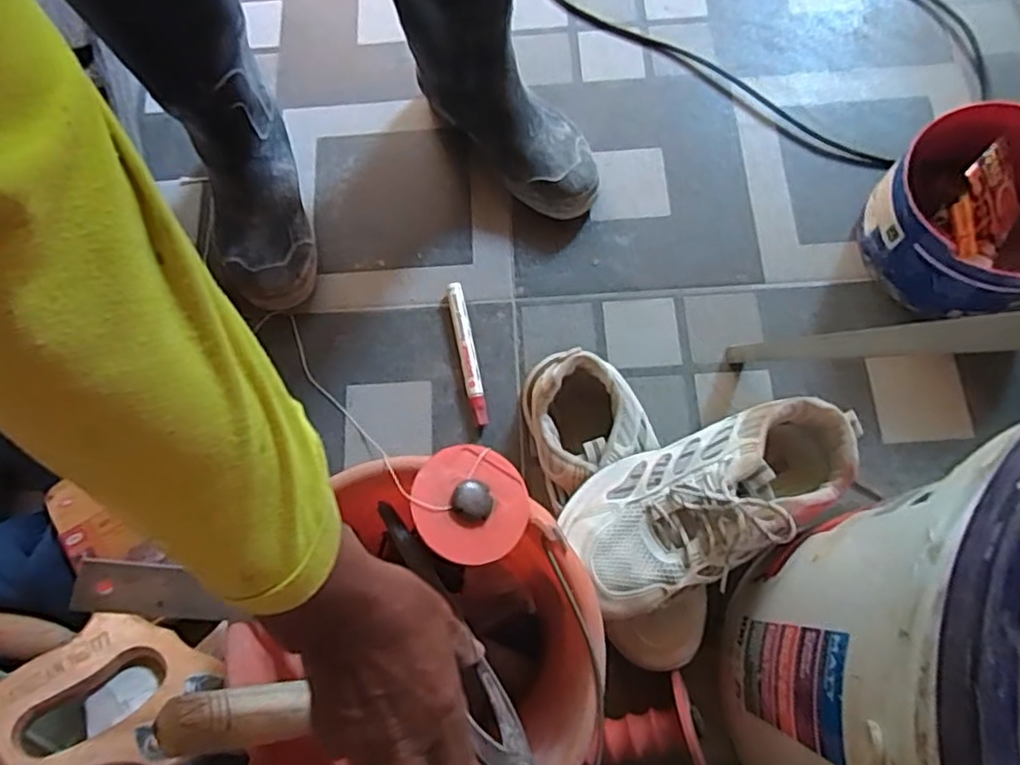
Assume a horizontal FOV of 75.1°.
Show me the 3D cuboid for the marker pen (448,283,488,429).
[{"bbox_3d":[-0.041,-0.028,0.634,0.017,0.015,0.141,-12,71,-2],"label":"marker pen"}]

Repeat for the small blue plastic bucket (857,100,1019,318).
[{"bbox_3d":[0.438,-0.154,0.628,0.181,0.103,0.175,-39,74,-11],"label":"small blue plastic bucket"}]

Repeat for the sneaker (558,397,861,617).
[{"bbox_3d":[0.158,0.087,0.502,0.229,0.089,0.103,-22,73,-5],"label":"sneaker"}]

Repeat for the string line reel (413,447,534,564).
[{"bbox_3d":[-0.026,0.079,0.431,0.074,0.024,0.074,7,65,-17],"label":"string line reel"}]

